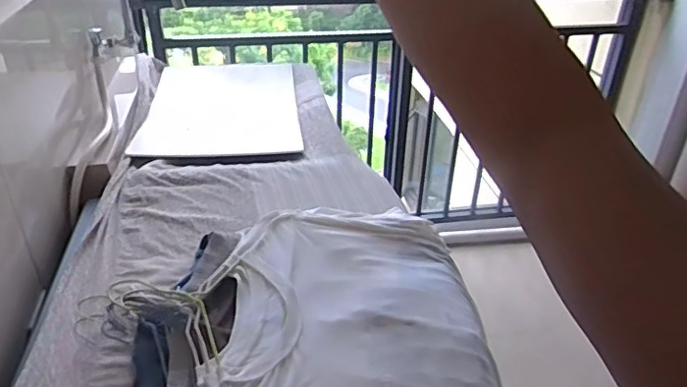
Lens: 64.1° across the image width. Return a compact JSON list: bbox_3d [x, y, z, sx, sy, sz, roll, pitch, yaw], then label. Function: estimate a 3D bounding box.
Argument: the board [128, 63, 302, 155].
[{"bbox_3d":[-0.322,-0.244,1.510,0.390,0.041,0.574,-2,32,-7],"label":"board"}]

